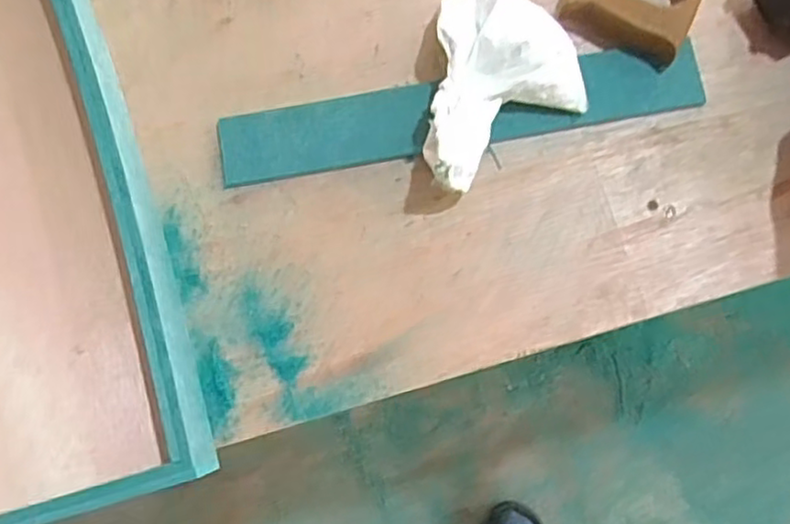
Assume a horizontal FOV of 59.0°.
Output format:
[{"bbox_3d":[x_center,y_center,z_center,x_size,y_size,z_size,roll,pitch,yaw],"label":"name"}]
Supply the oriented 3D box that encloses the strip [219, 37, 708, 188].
[{"bbox_3d":[0.046,-0.107,0.498,0.340,0.013,0.050,-9,80,-1],"label":"strip"}]

